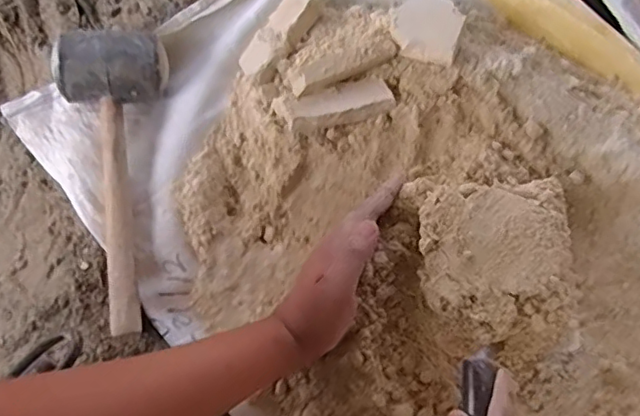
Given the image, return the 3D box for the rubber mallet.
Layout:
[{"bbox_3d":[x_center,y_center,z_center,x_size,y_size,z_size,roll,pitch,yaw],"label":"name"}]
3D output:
[{"bbox_3d":[-0.207,-0.028,0.544,0.101,0.076,0.276,2,73,3],"label":"rubber mallet"}]

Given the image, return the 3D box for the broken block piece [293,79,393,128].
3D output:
[{"bbox_3d":[0.020,-0.098,0.542,0.094,0.013,0.031,-16,72,-8],"label":"broken block piece"}]

